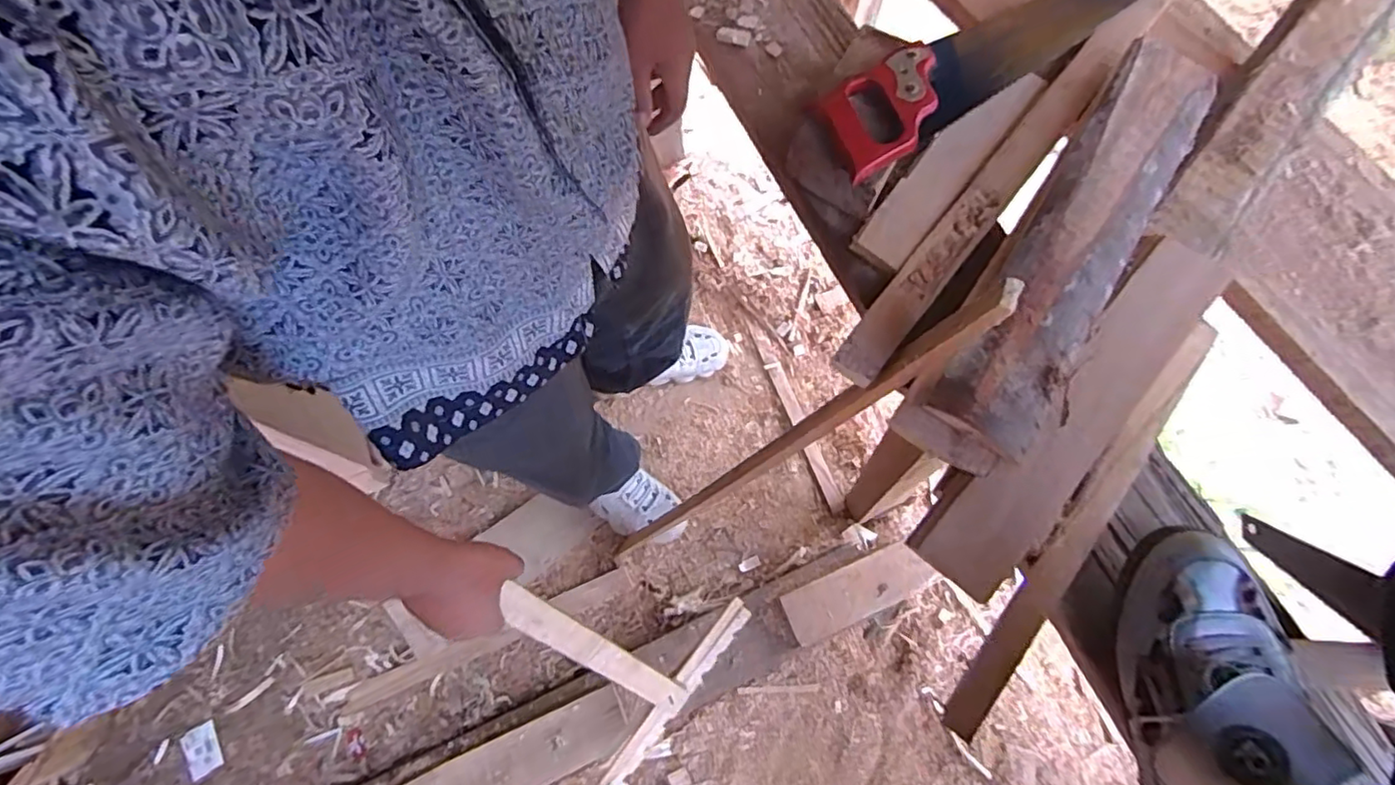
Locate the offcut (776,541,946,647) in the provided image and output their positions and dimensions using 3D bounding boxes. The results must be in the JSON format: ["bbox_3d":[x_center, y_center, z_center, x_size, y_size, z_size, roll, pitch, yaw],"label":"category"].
[{"bbox_3d":[0.269,0.331,1.065,0.252,0.031,0.093,-24,85,-4],"label":"offcut"}]

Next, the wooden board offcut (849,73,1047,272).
[{"bbox_3d":[0.232,-0.213,0.593,0.049,0.013,0.247,38,81,12],"label":"wooden board offcut"}]

